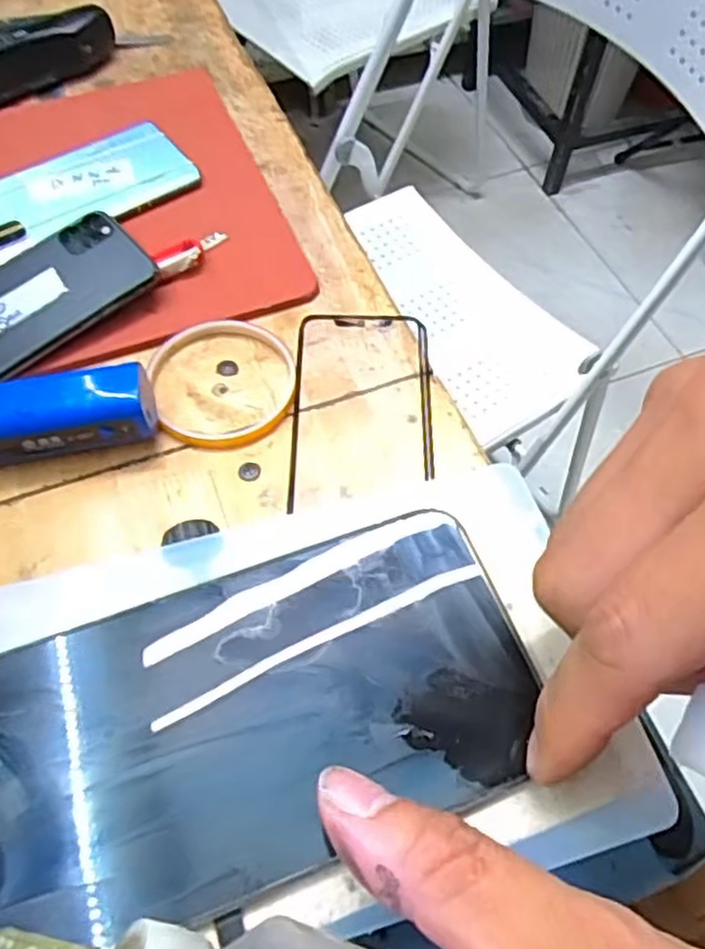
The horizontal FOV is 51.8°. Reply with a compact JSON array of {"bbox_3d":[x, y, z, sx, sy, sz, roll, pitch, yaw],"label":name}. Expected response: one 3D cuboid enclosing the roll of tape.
[{"bbox_3d":[-0.072,-0.053,0.406,0.081,0.009,0.086,1,58,-1],"label":"roll of tape"}]

